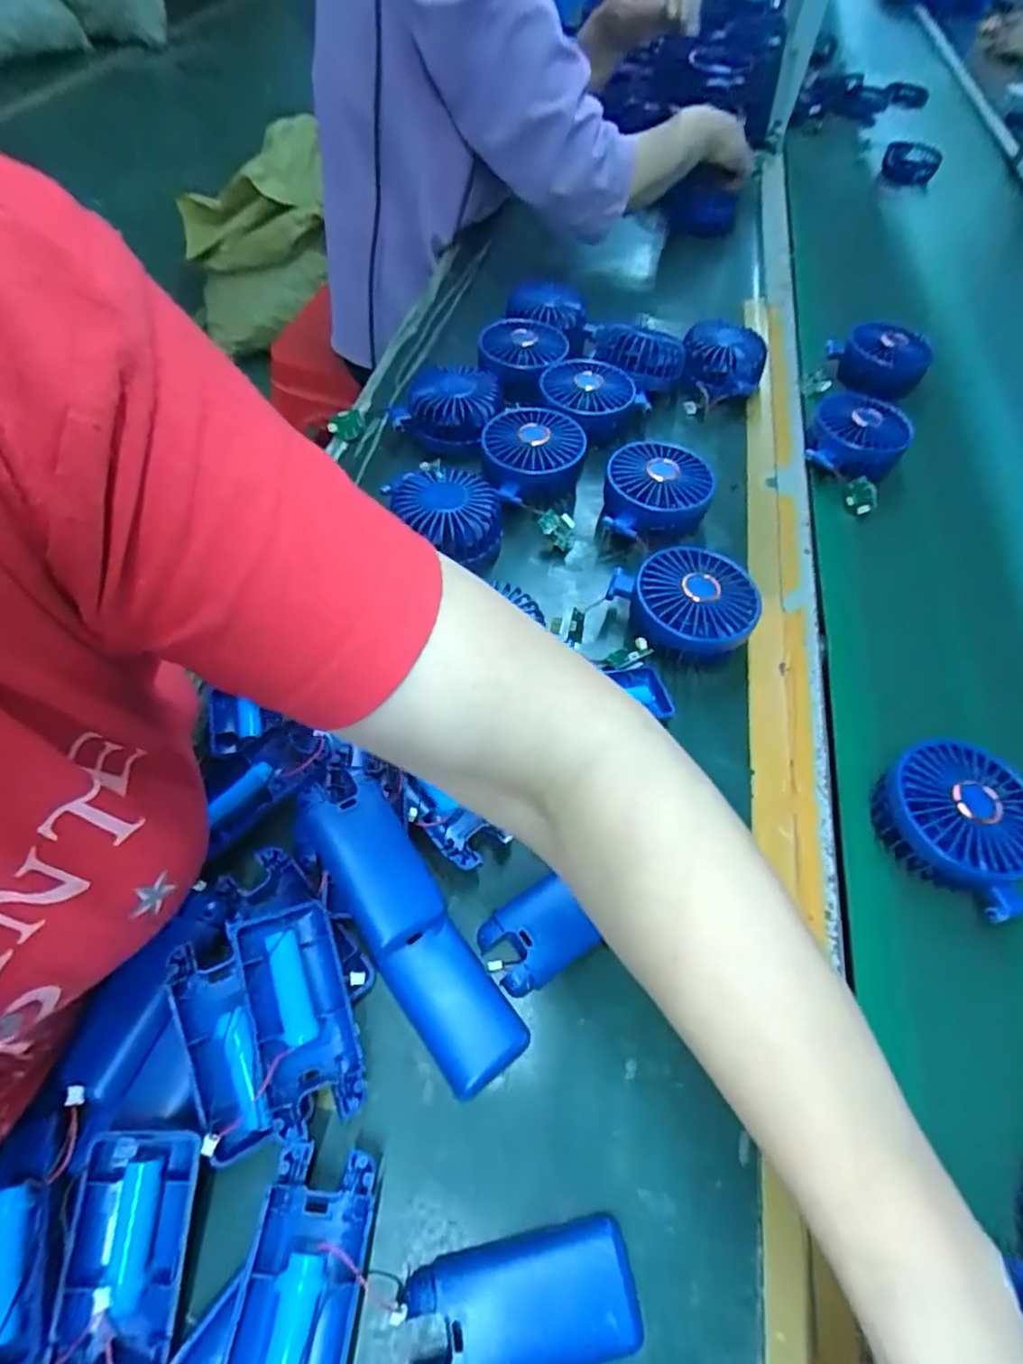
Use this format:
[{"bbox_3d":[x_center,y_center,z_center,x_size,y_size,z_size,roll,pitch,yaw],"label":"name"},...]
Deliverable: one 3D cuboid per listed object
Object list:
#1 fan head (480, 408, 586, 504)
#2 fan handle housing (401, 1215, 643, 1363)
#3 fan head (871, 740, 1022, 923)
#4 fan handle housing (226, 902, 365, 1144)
[{"bbox_3d":[0.017,-0.193,0.566,0.086,0.051,0.095,-4,57,-9],"label":"fan head"},{"bbox_3d":[0.005,0.259,0.266,0.092,0.017,0.045,-6,57,-11],"label":"fan handle housing"},{"bbox_3d":[0.277,0.085,0.399,0.096,0.042,0.082,39,61,18],"label":"fan head"},{"bbox_3d":[-0.102,0.156,0.305,0.046,0.026,0.094,-15,59,-16],"label":"fan handle housing"}]

